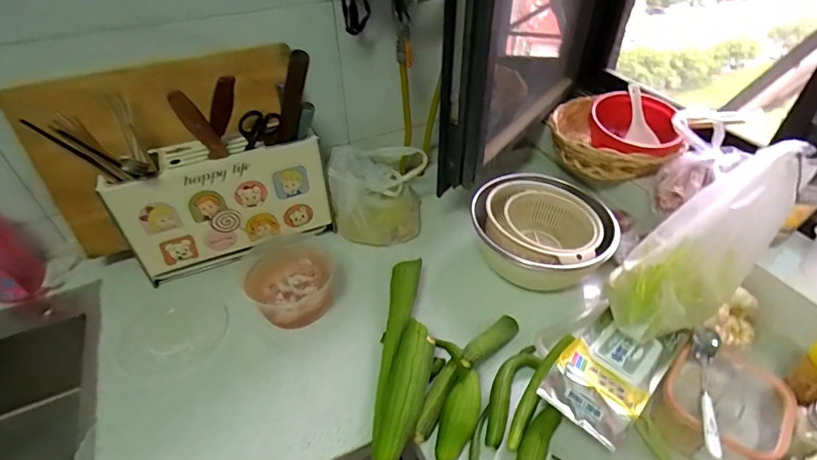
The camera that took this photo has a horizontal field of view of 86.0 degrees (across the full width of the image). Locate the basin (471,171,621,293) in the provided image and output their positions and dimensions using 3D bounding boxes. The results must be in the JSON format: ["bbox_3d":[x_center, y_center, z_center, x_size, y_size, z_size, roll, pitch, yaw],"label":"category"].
[{"bbox_3d":[0.245,0.015,0.839,0.247,0.137,0.236,22,47,24],"label":"basin"}]

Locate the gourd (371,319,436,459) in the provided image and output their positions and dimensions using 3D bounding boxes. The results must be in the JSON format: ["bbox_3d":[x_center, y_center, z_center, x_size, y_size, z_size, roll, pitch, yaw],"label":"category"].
[{"bbox_3d":[-0.015,0.264,0.598,0.057,0.067,0.286,9,60,11],"label":"gourd"}]

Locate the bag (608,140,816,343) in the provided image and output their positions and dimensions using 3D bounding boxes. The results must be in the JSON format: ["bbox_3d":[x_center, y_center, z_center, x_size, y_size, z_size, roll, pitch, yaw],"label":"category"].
[{"bbox_3d":[0.421,0.018,0.616,0.332,0.129,0.115,-48,51,4],"label":"bag"}]

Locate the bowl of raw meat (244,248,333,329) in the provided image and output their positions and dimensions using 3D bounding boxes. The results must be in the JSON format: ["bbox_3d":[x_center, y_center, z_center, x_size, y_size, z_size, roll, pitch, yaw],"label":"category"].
[{"bbox_3d":[-0.211,0.100,0.784,0.134,0.062,0.132,-1,42,1],"label":"bowl of raw meat"}]

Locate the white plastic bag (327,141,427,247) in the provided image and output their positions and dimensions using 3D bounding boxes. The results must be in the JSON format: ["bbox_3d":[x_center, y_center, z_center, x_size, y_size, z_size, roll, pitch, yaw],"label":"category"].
[{"bbox_3d":[-0.057,-0.074,0.890,0.192,0.166,0.150,-5,42,-5],"label":"white plastic bag"}]

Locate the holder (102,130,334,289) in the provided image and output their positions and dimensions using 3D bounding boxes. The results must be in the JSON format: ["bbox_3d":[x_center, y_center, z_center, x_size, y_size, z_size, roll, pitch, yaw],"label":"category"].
[{"bbox_3d":[-0.333,-0.050,0.824,0.354,0.224,0.083,-17,45,-17],"label":"holder"}]

